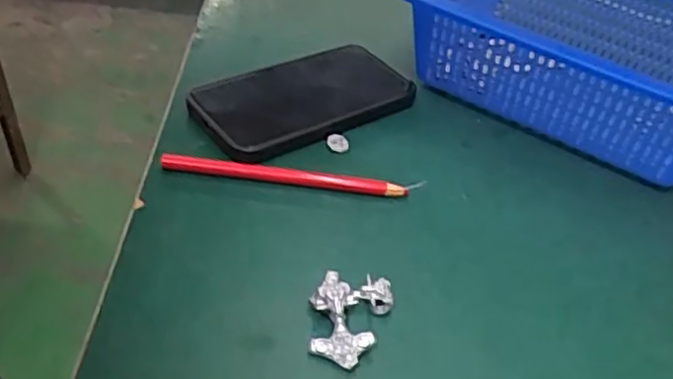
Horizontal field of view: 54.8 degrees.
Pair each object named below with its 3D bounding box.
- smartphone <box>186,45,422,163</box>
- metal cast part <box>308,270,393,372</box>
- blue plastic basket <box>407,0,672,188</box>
[{"bbox_3d":[-0.021,-0.066,0.461,0.158,0.012,0.081,-23,52,-28],"label":"smartphone"},{"bbox_3d":[0.005,0.063,0.327,0.036,0.021,0.049,18,43,14],"label":"metal cast part"},{"bbox_3d":[0.187,-0.099,0.490,0.257,0.101,0.183,23,44,19],"label":"blue plastic basket"}]

